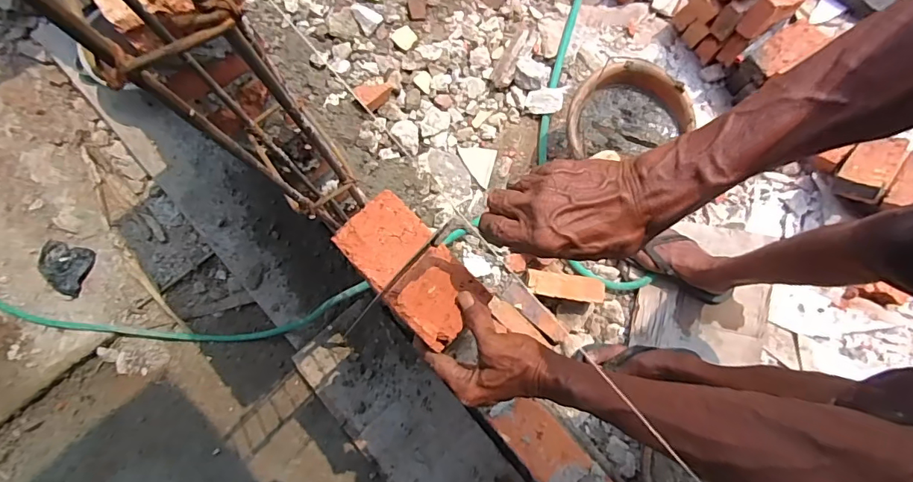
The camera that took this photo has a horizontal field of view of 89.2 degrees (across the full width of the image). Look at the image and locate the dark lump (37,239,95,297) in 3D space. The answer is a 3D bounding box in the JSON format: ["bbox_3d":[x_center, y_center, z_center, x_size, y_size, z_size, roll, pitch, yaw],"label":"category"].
[{"bbox_3d":[-1.182,0.075,1.385,0.165,0.028,0.140,19,78,2],"label":"dark lump"}]

